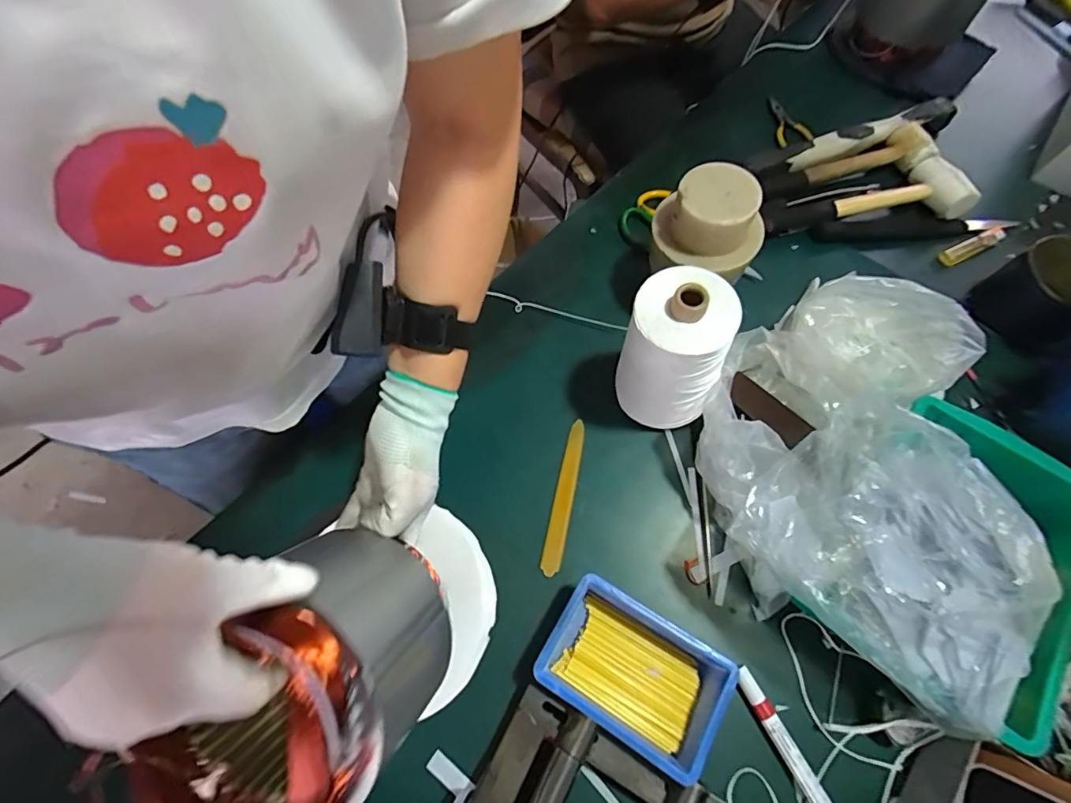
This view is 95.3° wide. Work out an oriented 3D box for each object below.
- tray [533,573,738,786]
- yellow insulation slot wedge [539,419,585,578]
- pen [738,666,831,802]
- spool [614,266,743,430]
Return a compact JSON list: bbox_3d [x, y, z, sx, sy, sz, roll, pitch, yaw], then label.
[{"bbox_3d":[0.084,0.234,0.426,0.148,0.054,0.097,29,70,14],"label":"tray"},{"bbox_3d":[0.031,0.098,0.515,0.019,0.010,0.163,11,67,7],"label":"yellow insulation slot wedge"},{"bbox_3d":[0.216,0.299,0.413,0.015,0.016,0.140,-26,68,-9],"label":"pen"},{"bbox_3d":[0.132,-0.044,0.483,0.093,0.172,0.093,-1,66,2],"label":"spool"}]

